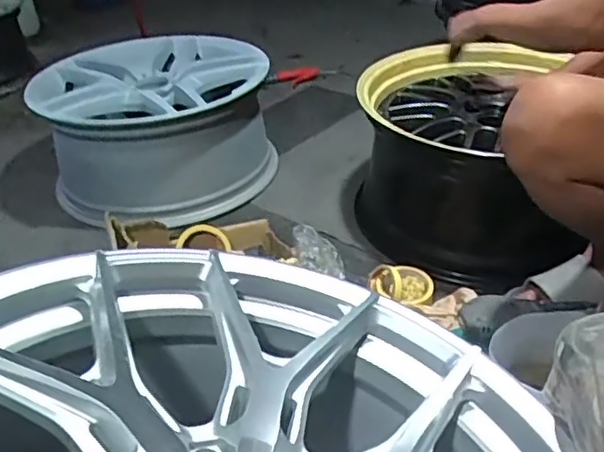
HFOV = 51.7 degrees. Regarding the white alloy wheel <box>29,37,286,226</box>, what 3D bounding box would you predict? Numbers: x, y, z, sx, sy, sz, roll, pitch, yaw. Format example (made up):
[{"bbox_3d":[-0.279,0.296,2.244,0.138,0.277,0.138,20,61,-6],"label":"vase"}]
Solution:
[{"bbox_3d":[-0.328,-0.244,1.472,0.485,0.281,0.497,-1,36,1],"label":"white alloy wheel"}]

